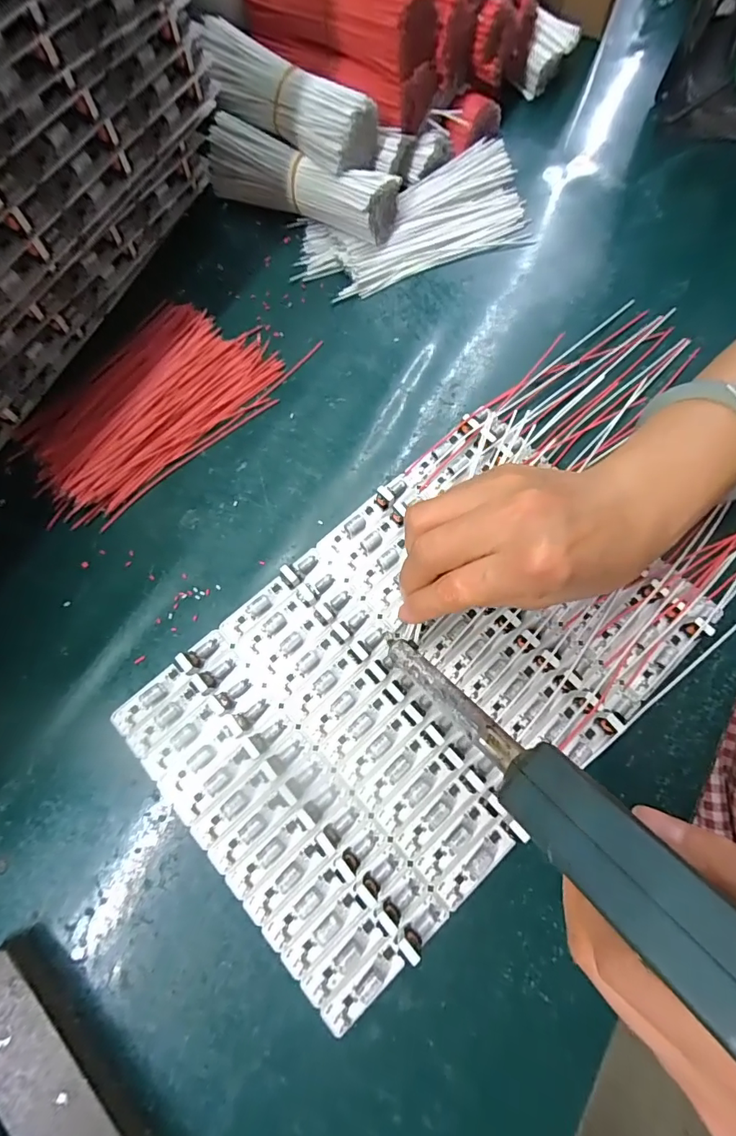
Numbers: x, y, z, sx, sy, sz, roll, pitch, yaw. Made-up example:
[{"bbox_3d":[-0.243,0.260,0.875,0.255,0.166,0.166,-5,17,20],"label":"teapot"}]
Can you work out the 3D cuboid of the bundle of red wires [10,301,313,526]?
[{"bbox_3d":[-0.143,-0.113,0.302,0.170,0.016,0.101,-41,78,-10],"label":"bundle of red wires"}]

